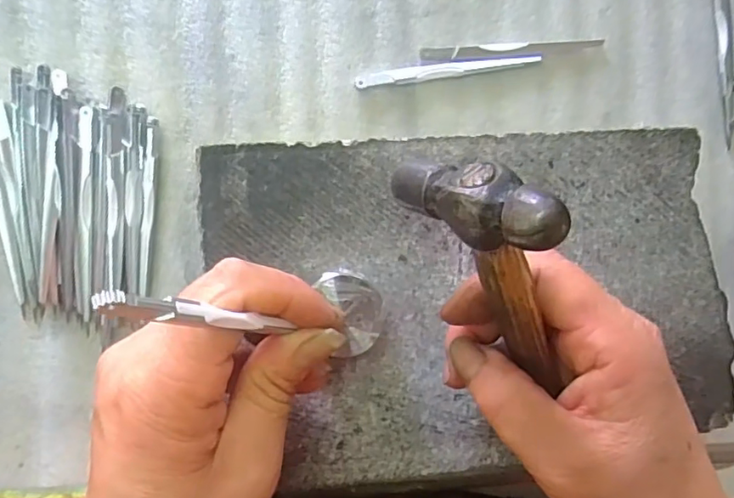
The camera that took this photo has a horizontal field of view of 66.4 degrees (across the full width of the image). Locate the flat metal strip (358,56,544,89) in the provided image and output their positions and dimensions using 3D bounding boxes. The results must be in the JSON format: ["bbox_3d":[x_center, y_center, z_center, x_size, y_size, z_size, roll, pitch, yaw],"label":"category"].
[{"bbox_3d":[0.044,-0.097,0.302,0.101,0.005,0.008,-10,90,-8],"label":"flat metal strip"}]

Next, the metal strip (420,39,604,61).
[{"bbox_3d":[0.080,-0.109,0.307,0.102,0.004,0.008,-6,89,-8],"label":"metal strip"}]

